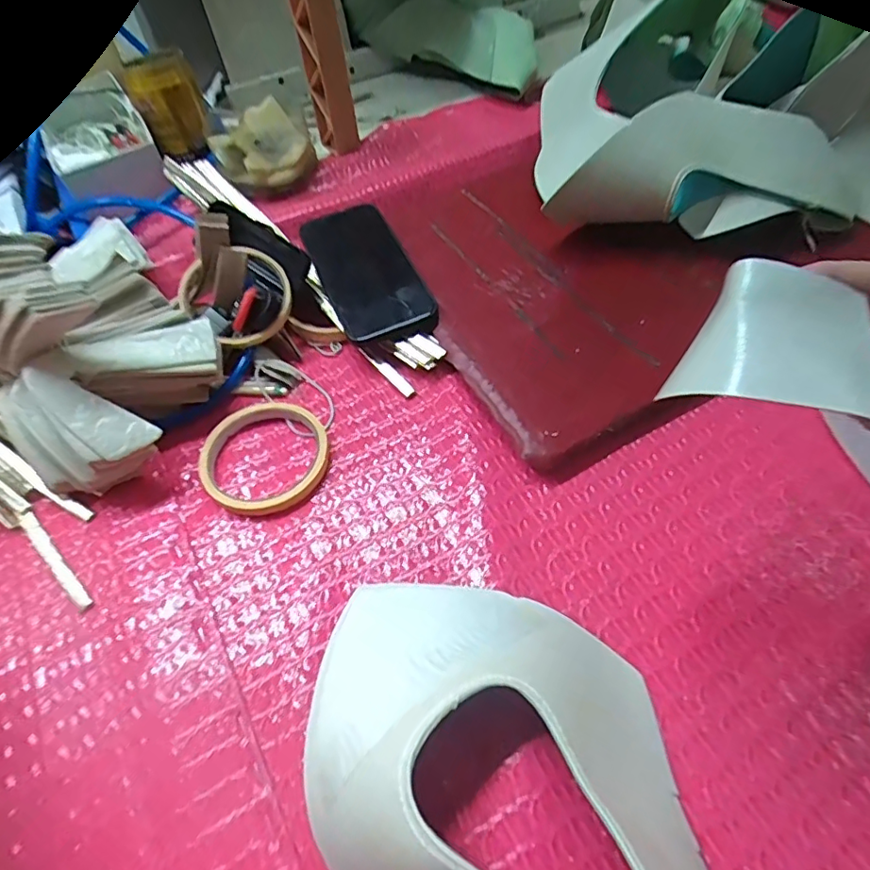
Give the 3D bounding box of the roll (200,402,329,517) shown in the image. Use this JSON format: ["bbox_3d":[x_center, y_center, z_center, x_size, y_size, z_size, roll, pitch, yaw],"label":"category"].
[{"bbox_3d":[-0.123,0.014,0.397,0.091,0.013,0.089,-2,54,2],"label":"roll"}]

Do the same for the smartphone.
[{"bbox_3d":[-0.059,-0.141,0.482,0.076,0.015,0.169,-26,57,-4],"label":"smartphone"}]

